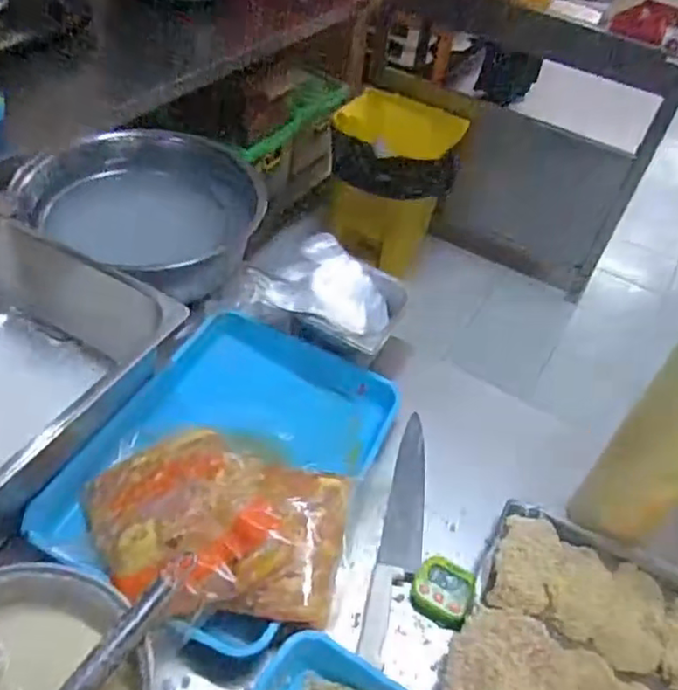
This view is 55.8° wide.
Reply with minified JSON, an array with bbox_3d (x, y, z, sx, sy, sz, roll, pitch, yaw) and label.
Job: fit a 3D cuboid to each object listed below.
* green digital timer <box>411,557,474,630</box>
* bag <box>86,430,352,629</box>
[{"bbox_3d":[0.119,0.281,0.737,0.066,0.023,0.069,21,46,10],"label":"green digital timer"},{"bbox_3d":[-0.141,0.193,0.717,0.301,0.051,0.208,15,46,4],"label":"bag"}]

